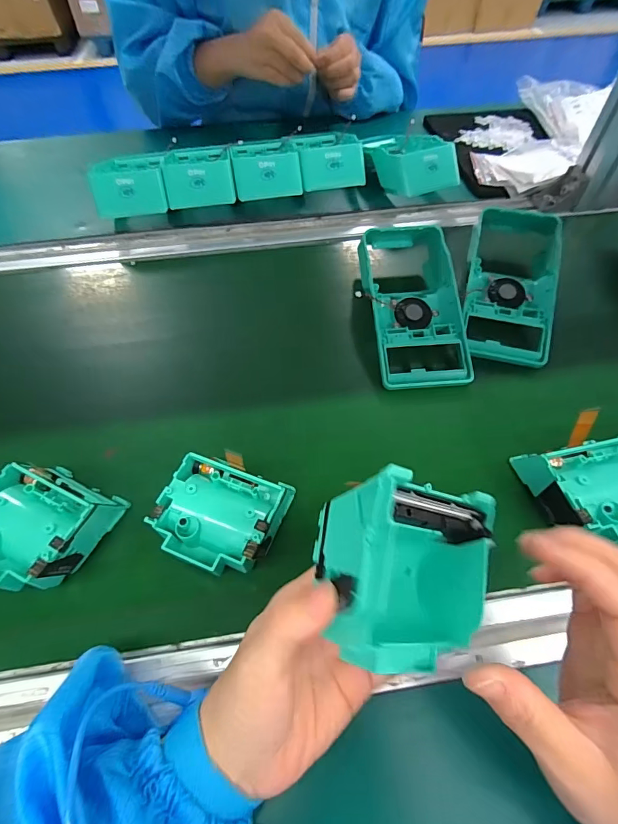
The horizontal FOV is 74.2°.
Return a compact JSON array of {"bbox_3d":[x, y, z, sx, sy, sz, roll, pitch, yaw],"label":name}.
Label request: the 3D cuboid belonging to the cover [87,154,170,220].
[{"bbox_3d":[-0.204,-0.256,0.469,0.077,0.061,0.027,-11,15,-14],"label":"cover"}]

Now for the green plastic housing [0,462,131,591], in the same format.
[{"bbox_3d":[-0.182,0.077,0.277,0.077,0.044,0.079,21,60,14],"label":"green plastic housing"}]

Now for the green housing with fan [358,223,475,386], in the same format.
[{"bbox_3d":[0.097,-0.113,0.398,0.087,0.046,0.194,-4,57,-1],"label":"green housing with fan"}]

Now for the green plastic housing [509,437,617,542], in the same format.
[{"bbox_3d":[0.199,0.056,0.286,0.090,0.040,0.071,-8,57,-4],"label":"green plastic housing"}]

